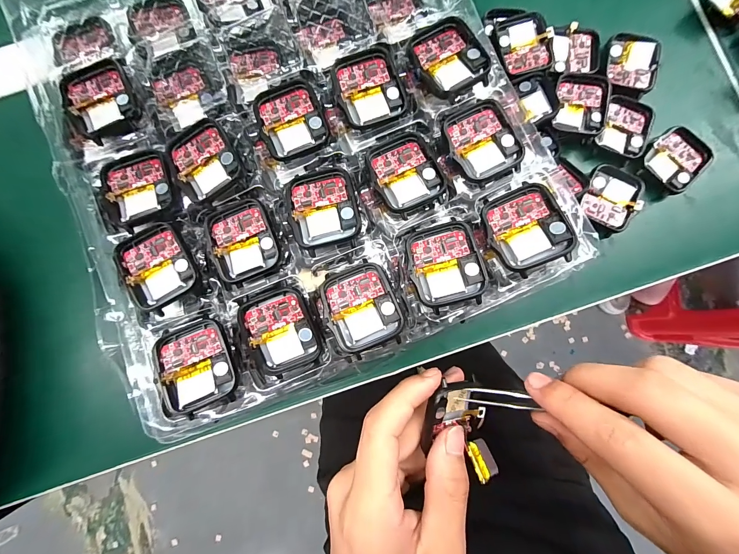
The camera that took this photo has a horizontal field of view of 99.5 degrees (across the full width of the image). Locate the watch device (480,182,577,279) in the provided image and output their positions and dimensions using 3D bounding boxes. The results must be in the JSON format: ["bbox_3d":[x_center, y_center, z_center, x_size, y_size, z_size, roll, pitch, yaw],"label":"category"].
[{"bbox_3d":[0.083,-0.027,0.167,0.037,0.013,0.045,-18,84,-1],"label":"watch device"}]

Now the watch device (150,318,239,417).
[{"bbox_3d":[-0.093,0.047,0.165,0.038,0.011,0.045,-17,84,-1],"label":"watch device"}]

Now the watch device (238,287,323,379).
[{"bbox_3d":[-0.048,0.030,0.172,0.037,0.012,0.043,-19,84,-1],"label":"watch device"}]

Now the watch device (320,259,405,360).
[{"bbox_3d":[-0.004,0.016,0.167,0.038,0.008,0.046,-24,84,-2],"label":"watch device"}]

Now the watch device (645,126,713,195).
[{"bbox_3d":[0.219,-0.084,0.226,0.038,0.012,0.042,43,90,6],"label":"watch device"}]

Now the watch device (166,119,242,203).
[{"bbox_3d":[-0.095,-0.068,0.180,0.036,0.009,0.043,-27,84,-2],"label":"watch device"}]

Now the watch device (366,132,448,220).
[{"bbox_3d":[0.020,-0.060,0.179,0.037,0.006,0.045,-22,84,-1],"label":"watch device"}]

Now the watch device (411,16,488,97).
[{"bbox_3d":[0.045,-0.127,0.182,0.036,0.009,0.044,-25,84,-2],"label":"watch device"}]

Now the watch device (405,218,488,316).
[{"bbox_3d":[0.041,-0.007,0.169,0.037,0.007,0.045,-13,84,-1],"label":"watch device"}]

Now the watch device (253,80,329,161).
[{"bbox_3d":[-0.046,-0.094,0.185,0.037,0.007,0.043,-21,84,-1],"label":"watch device"}]

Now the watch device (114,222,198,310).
[{"bbox_3d":[-0.118,-0.007,0.173,0.037,0.008,0.043,-28,84,-2],"label":"watch device"}]

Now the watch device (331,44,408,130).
[{"bbox_3d":[-0.001,-0.112,0.184,0.037,0.009,0.042,-19,84,-1],"label":"watch device"}]

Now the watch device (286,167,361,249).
[{"bbox_3d":[-0.026,-0.039,0.175,0.038,0.009,0.043,-12,84,0],"label":"watch device"}]

